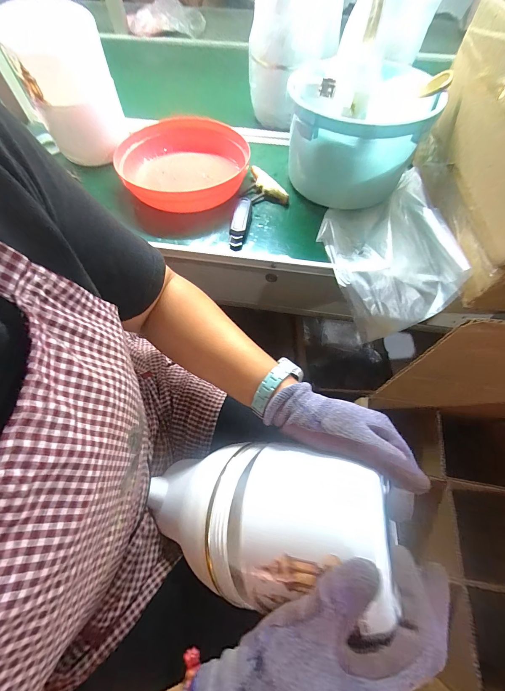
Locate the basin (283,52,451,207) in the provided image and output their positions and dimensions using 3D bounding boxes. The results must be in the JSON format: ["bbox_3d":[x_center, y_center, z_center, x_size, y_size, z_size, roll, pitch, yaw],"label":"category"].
[{"bbox_3d":[0.152,-0.312,0.417,0.200,0.141,0.169,13,63,7],"label":"basin"}]

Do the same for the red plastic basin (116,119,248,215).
[{"bbox_3d":[-0.122,-0.307,0.472,0.212,0.055,0.212,0,62,0],"label":"red plastic basin"}]

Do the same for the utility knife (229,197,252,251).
[{"bbox_3d":[-0.017,-0.188,0.428,0.027,0.023,0.088,7,62,4],"label":"utility knife"}]

